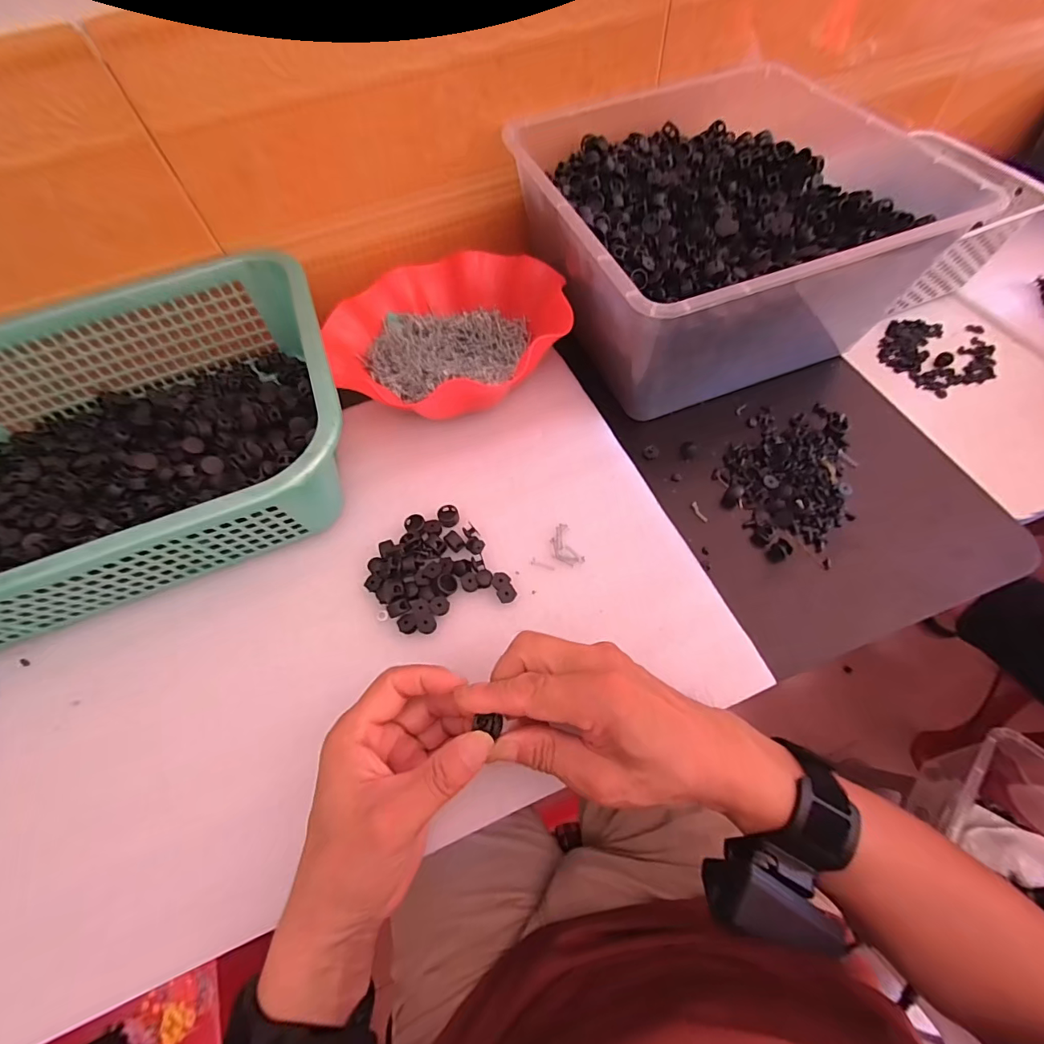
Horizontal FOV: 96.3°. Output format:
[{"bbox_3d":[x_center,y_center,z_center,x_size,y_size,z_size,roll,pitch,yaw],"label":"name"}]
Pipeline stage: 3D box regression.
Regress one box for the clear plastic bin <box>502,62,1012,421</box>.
[{"bbox_3d":[0.171,-0.274,0.440,0.296,0.134,0.306,-22,62,-5],"label":"clear plastic bin"}]

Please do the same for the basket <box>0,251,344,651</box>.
[{"bbox_3d":[-0.336,-0.063,0.380,0.385,0.108,0.291,-22,62,-5],"label":"basket"}]

